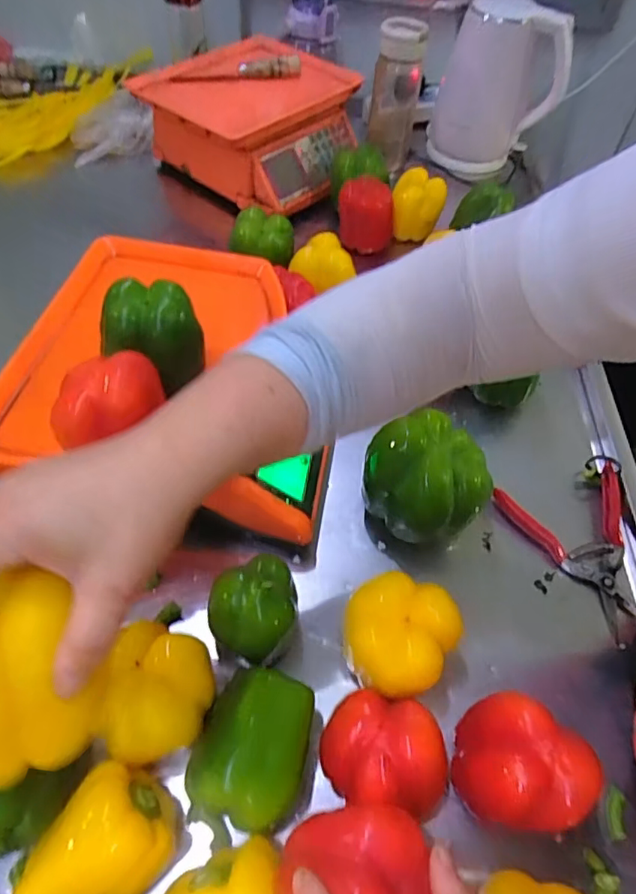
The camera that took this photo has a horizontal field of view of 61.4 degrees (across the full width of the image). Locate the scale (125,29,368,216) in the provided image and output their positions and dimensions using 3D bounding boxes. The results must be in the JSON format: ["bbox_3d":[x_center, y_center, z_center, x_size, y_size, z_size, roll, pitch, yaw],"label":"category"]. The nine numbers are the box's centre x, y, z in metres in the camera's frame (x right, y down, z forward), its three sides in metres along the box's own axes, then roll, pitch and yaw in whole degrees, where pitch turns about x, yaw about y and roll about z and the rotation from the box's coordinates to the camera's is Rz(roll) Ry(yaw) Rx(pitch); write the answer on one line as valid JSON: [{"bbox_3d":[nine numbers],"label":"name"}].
[{"bbox_3d":[-0.105,-0.512,0.846,0.289,0.145,0.269,26,56,15],"label":"scale"}]

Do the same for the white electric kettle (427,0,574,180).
[{"bbox_3d":[0.303,-0.588,0.885,0.186,0.235,0.125,19,54,9],"label":"white electric kettle"}]

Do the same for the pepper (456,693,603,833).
[{"bbox_3d":[0.136,0.217,0.361,0.073,0.072,0.085,-37,64,-27],"label":"pepper"}]

